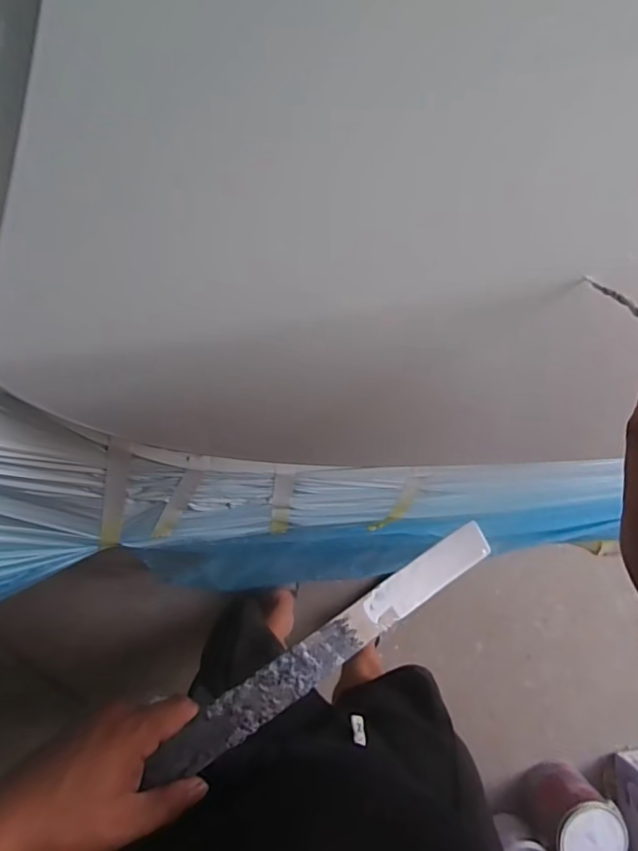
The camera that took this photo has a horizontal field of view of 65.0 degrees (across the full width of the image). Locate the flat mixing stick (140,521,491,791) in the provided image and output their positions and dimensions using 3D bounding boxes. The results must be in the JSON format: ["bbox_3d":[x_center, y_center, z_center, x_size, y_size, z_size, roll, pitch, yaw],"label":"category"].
[{"bbox_3d":[0.011,0.158,0.365,0.280,0.008,0.036,-31,90,-16],"label":"flat mixing stick"}]

